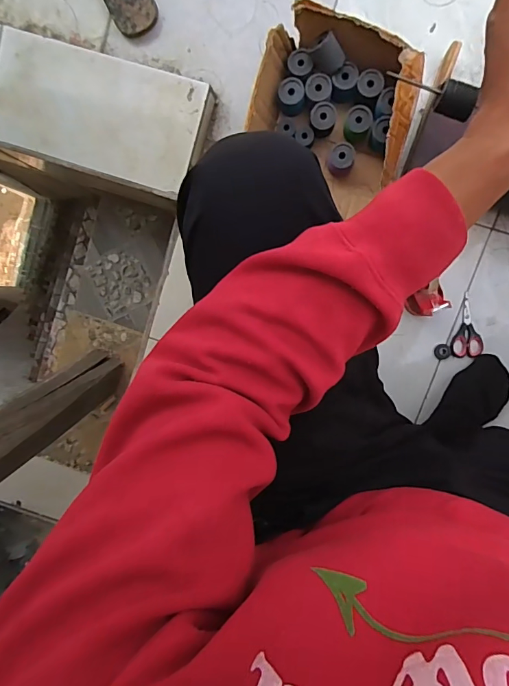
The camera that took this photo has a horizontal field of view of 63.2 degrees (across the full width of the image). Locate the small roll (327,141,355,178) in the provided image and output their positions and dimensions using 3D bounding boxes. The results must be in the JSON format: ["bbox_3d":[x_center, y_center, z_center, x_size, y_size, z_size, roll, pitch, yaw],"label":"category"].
[{"bbox_3d":[0.155,-0.327,0.744,0.044,0.055,0.044,1,97,6],"label":"small roll"}]

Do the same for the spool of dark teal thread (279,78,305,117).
[{"bbox_3d":[0.066,-0.431,0.727,0.046,0.041,0.049,1,97,6],"label":"spool of dark teal thread"}]

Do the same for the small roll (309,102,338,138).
[{"bbox_3d":[0.121,-0.395,0.733,0.046,0.052,0.042,1,97,6],"label":"small roll"}]

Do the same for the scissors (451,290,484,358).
[{"bbox_3d":[0.395,-0.032,0.772,0.055,0.004,0.119,-4,96,7],"label":"scissors"}]

